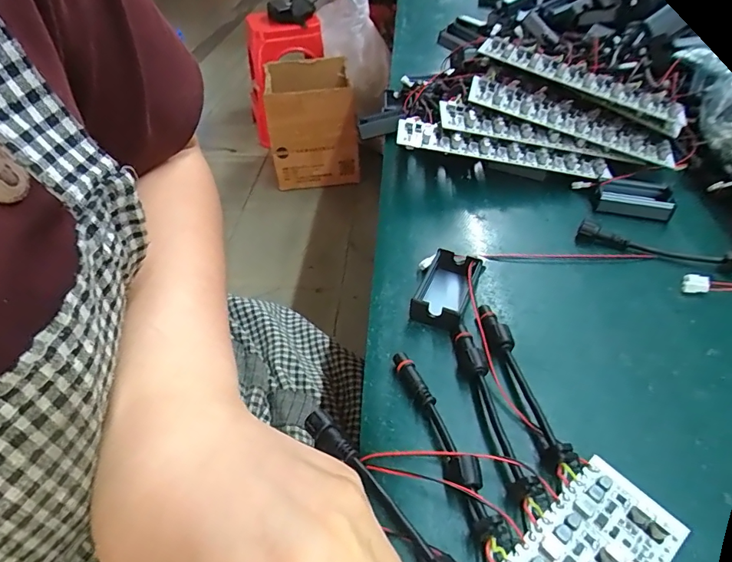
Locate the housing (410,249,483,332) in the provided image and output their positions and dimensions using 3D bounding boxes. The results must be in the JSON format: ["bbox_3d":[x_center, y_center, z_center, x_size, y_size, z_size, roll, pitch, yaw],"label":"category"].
[{"bbox_3d":[0.048,0.004,0.276,0.032,0.016,0.054,16,46,19],"label":"housing"}]

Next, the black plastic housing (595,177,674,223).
[{"bbox_3d":[0.205,-0.064,0.343,0.049,0.013,0.034,11,44,13],"label":"black plastic housing"}]

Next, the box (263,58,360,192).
[{"bbox_3d":[-0.201,-0.584,1.690,0.313,0.376,0.398,-6,43,-3],"label":"box"}]

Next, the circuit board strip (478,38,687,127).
[{"bbox_3d":[0.187,-0.176,0.385,0.175,0.014,0.034,24,47,5],"label":"circuit board strip"}]

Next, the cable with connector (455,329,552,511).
[{"bbox_3d":[0.062,0.061,0.217,0.014,0.010,0.096,-9,43,-6],"label":"cable with connector"}]

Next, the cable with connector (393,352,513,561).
[{"bbox_3d":[0.036,0.074,0.205,0.014,0.012,0.103,-16,44,-14],"label":"cable with connector"}]

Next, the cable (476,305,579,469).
[{"bbox_3d":[0.078,0.048,0.228,0.012,0.011,0.094,-9,43,-7],"label":"cable"}]

